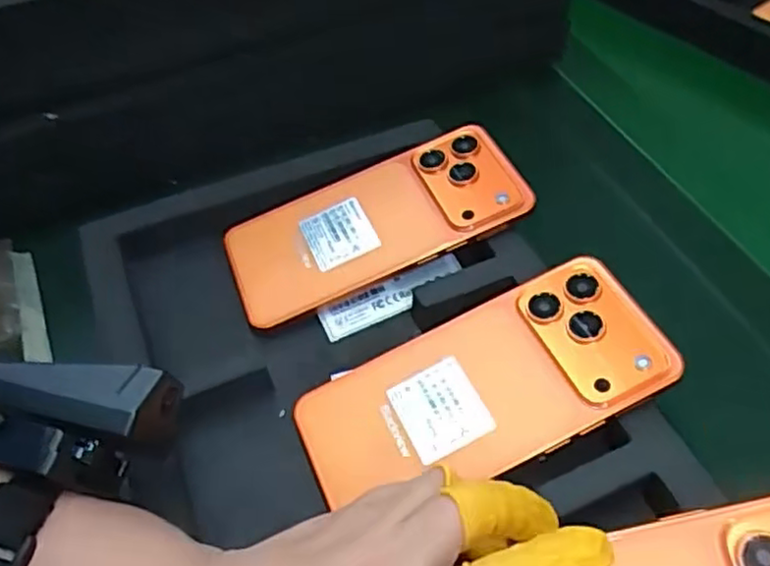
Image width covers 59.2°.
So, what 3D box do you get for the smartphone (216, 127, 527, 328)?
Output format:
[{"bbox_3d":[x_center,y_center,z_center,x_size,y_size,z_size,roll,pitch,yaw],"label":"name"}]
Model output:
[{"bbox_3d":[-0.006,-0.035,0.375,0.161,0.012,0.076,-24,58,-4],"label":"smartphone"}]

